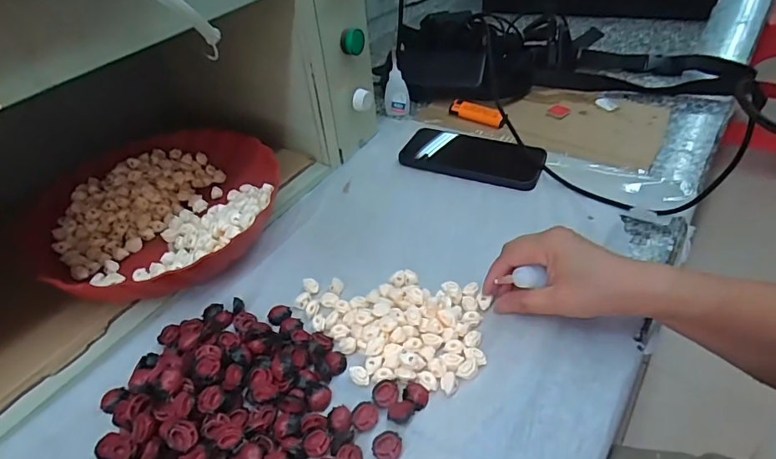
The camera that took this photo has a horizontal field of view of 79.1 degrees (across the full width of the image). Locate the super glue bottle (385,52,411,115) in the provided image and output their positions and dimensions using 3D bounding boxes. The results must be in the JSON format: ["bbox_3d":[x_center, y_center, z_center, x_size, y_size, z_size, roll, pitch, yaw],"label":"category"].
[{"bbox_3d":[0.011,-0.204,0.659,0.035,0.087,0.021,-6,43,0],"label":"super glue bottle"}]

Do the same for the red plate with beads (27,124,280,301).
[{"bbox_3d":[-0.225,-0.021,0.491,0.215,0.054,0.242,-6,43,0],"label":"red plate with beads"}]

